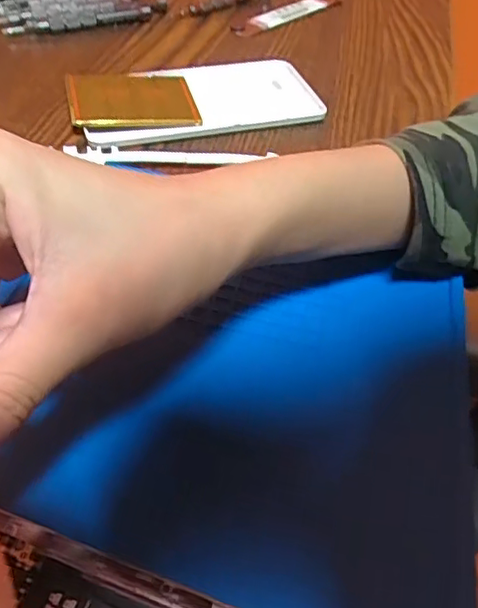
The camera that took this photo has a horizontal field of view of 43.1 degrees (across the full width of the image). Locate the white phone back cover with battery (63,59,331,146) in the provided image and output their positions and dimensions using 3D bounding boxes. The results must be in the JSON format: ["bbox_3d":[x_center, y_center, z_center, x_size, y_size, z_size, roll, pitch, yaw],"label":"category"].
[{"bbox_3d":[-0.027,-0.127,0.368,0.146,0.013,0.078,-13,50,-15],"label":"white phone back cover with battery"}]

